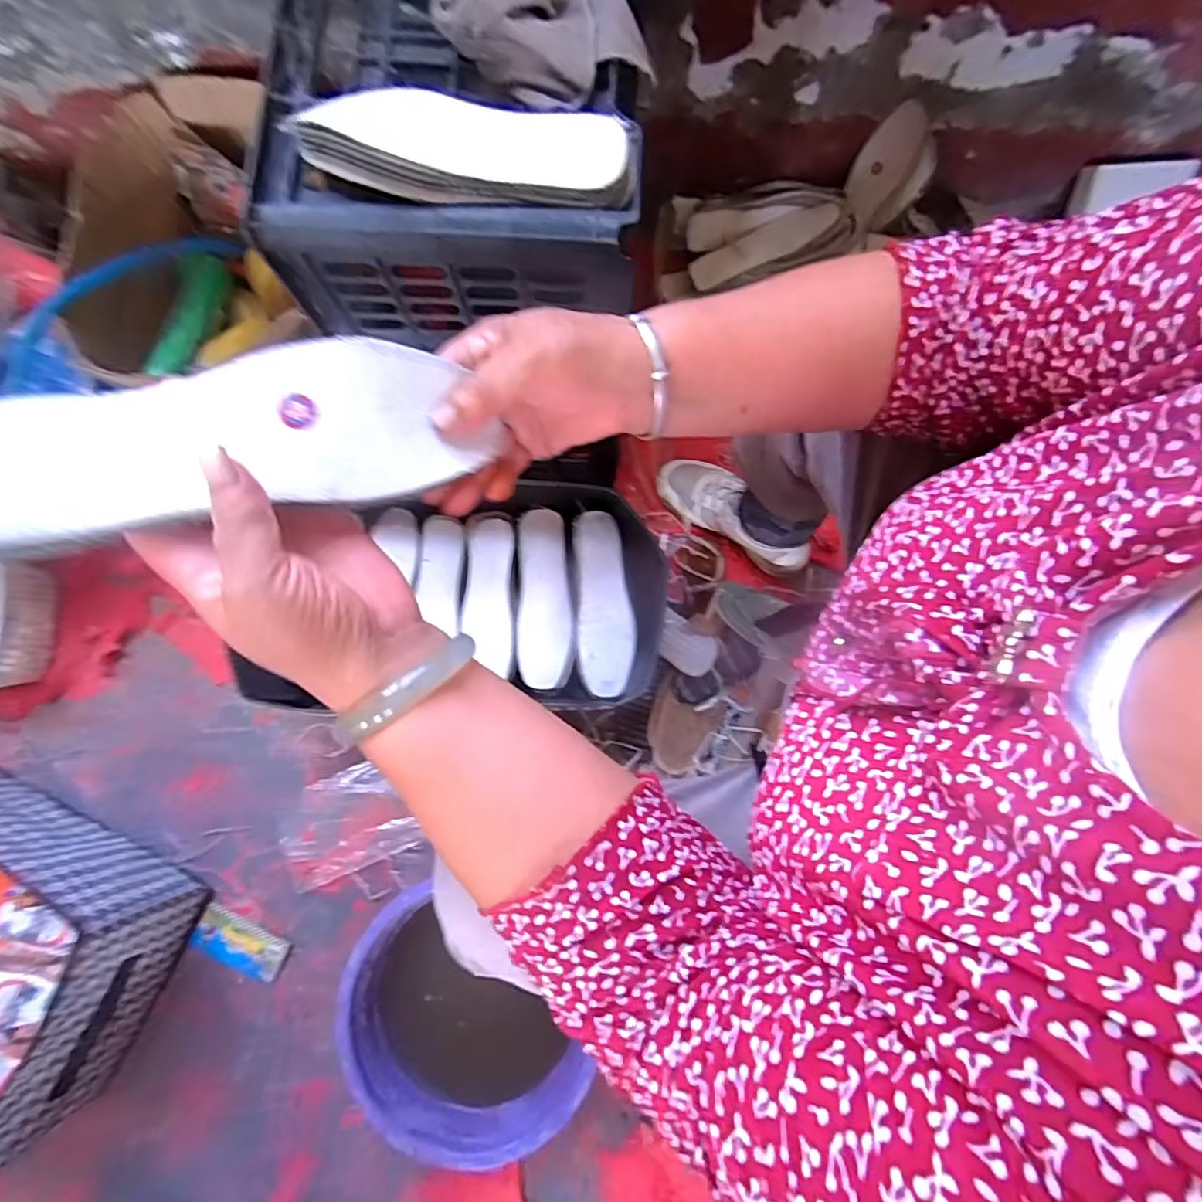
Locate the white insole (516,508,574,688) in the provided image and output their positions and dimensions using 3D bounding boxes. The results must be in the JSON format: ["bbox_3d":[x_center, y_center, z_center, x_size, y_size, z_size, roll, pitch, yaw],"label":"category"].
[{"bbox_3d":[-0.072,-0.004,0.719,0.068,0.036,0.219,-2,79,-1],"label":"white insole"}]

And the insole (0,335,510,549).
[{"bbox_3d":[-0.156,-0.069,0.237,0.218,0.030,0.062,-15,79,-22],"label":"insole"}]

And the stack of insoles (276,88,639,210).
[{"bbox_3d":[-0.092,-0.313,0.382,0.228,0.031,0.068,6,79,1],"label":"stack of insoles"}]

